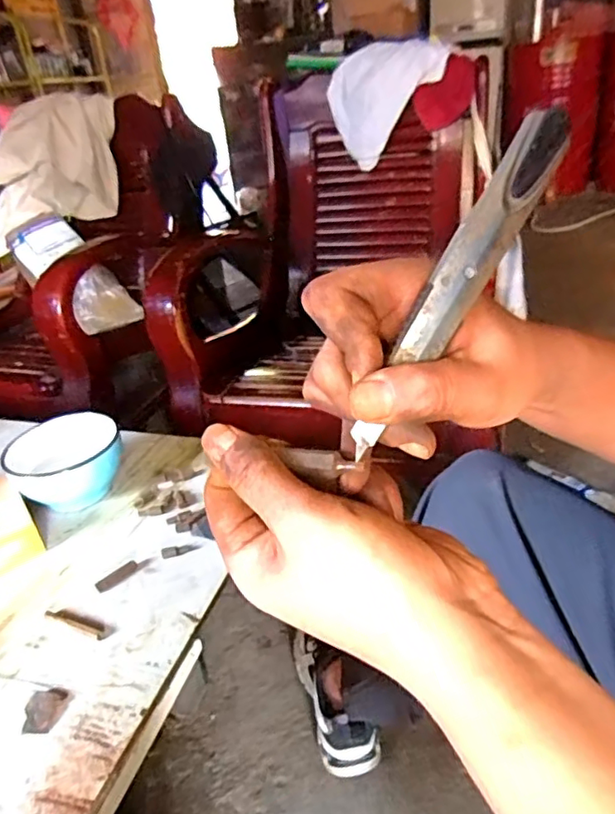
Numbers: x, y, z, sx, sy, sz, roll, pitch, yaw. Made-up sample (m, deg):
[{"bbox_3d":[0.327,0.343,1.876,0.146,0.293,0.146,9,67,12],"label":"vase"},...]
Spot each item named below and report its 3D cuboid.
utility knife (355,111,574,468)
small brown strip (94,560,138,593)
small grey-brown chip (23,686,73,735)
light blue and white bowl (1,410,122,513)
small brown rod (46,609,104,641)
[{"bbox_3d":[0.055,-0.046,0.221,0.016,0.139,0.012,28,4,-40],"label":"utility knife"},{"bbox_3d":[-0.199,0.176,0.613,0.045,0.007,0.013,-30,37,-36],"label":"small brown strip"},{"bbox_3d":[-0.219,0.253,0.492,0.037,0.004,0.040,-5,29,3],"label":"small grey-brown chip"},{"bbox_3d":[-0.301,0.072,0.740,0.135,0.079,0.111,-19,32,-21],"label":"light blue and white bowl"},{"bbox_3d":[-0.224,0.209,0.569,0.073,0.005,0.013,9,33,25],"label":"small brown rod"}]

